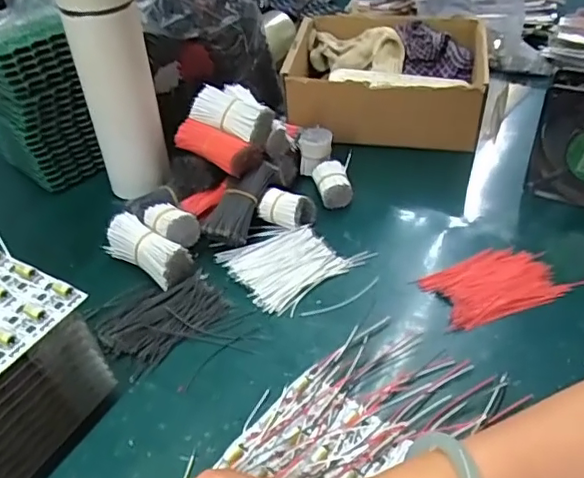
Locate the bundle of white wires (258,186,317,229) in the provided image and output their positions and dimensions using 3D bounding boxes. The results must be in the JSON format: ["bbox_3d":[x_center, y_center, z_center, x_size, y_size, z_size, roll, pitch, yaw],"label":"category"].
[{"bbox_3d":[-0.005,-0.030,0.540,0.050,0.028,0.029,19,45,23],"label":"bundle of white wires"}]

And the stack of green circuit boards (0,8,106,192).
[{"bbox_3d":[-0.281,-0.146,0.599,0.082,0.153,0.114,-33,49,-30],"label":"stack of green circuit boards"}]

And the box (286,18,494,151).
[{"bbox_3d":[0.110,-0.187,0.671,0.212,0.089,0.180,7,42,11],"label":"box"}]

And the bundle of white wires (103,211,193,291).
[{"bbox_3d":[-0.128,0.010,0.502,0.091,0.035,0.035,26,49,29],"label":"bundle of white wires"}]

